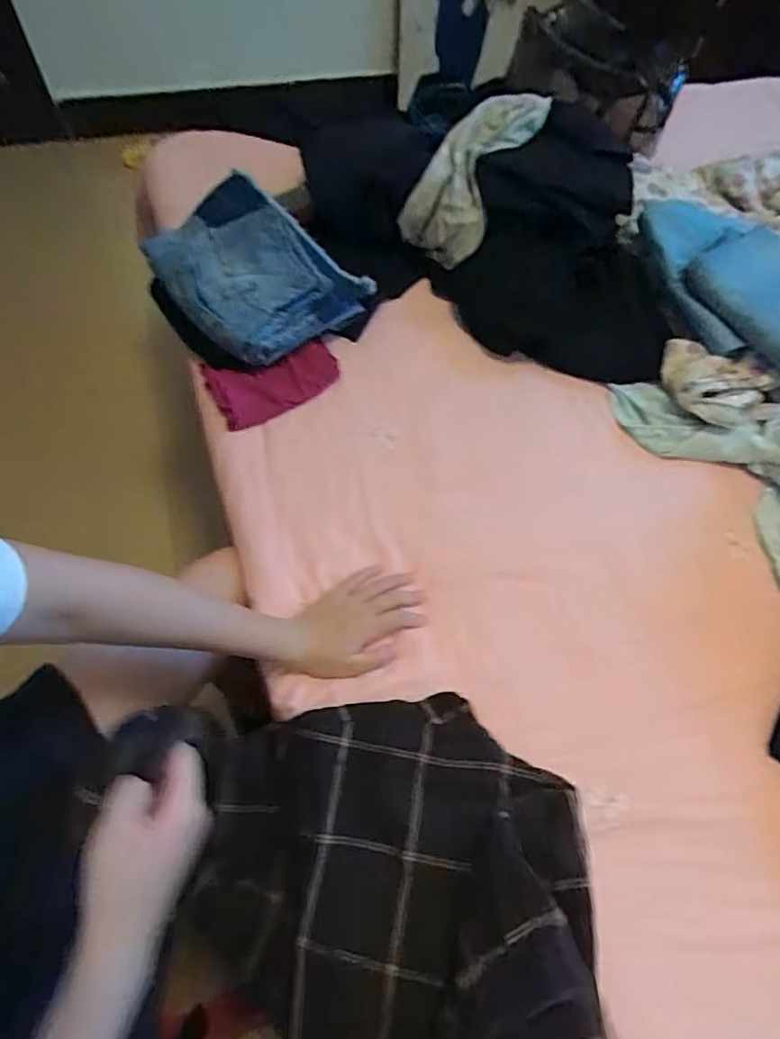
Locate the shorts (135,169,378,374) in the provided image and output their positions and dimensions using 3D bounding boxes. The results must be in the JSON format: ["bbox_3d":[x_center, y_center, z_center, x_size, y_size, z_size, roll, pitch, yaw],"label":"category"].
[{"bbox_3d":[-0.195,-0.345,0.752,0.219,0.083,0.264,-39,68,-22],"label":"shorts"}]

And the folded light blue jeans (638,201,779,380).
[{"bbox_3d":[0.486,-0.328,0.773,0.184,0.059,0.338,-27,64,-17],"label":"folded light blue jeans"}]

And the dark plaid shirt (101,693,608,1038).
[{"bbox_3d":[-0.025,0.319,0.436,0.353,0.131,0.329,-2,60,-4],"label":"dark plaid shirt"}]

